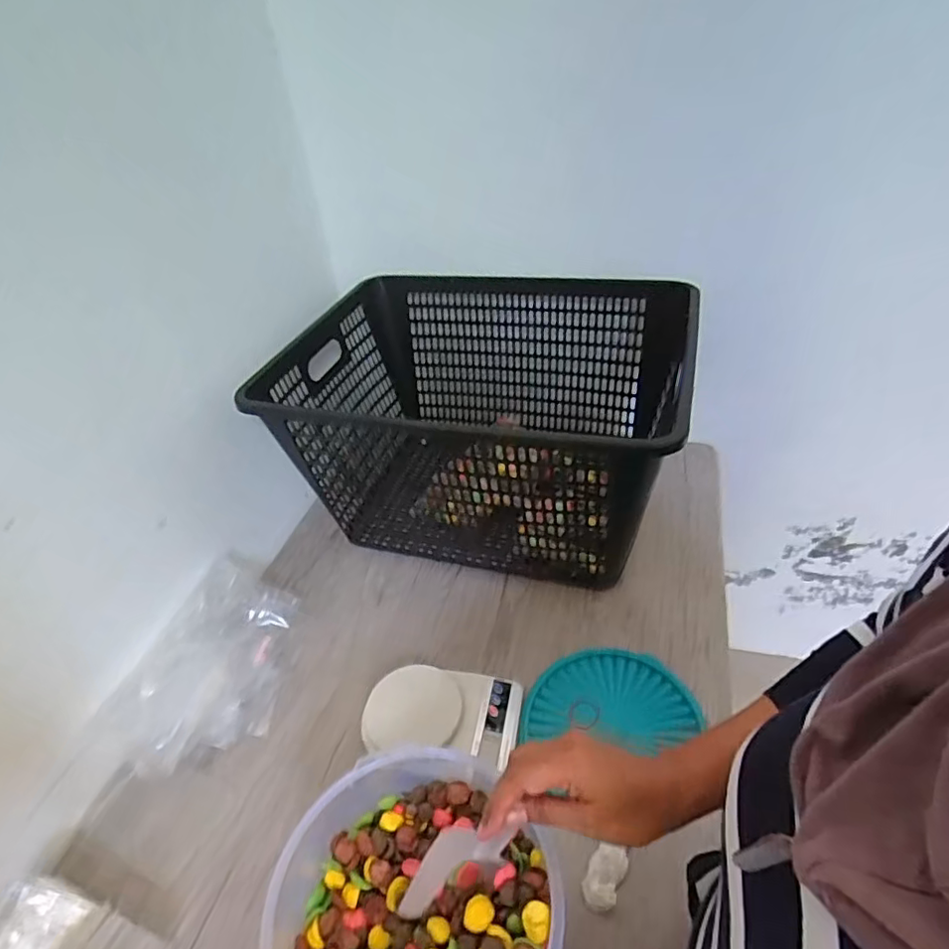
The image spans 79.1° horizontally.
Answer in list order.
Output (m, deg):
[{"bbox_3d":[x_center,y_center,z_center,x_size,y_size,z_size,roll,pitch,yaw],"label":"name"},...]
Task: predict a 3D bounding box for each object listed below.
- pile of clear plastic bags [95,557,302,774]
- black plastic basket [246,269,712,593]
[{"bbox_3d":[-0.325,0.247,0.738,0.144,0.113,0.272,8,42,17],"label":"pile of clear plastic bags"},{"bbox_3d":[0.024,-0.073,0.901,0.534,0.325,0.448,8,42,17],"label":"black plastic basket"}]

